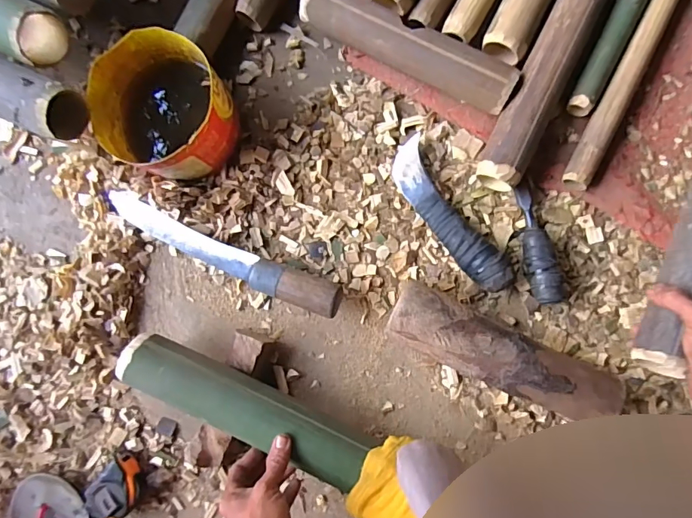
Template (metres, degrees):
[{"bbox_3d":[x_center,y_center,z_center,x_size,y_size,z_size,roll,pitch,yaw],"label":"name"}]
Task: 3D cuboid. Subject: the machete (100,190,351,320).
[{"bbox_3d":[-0.156,-0.008,0.561,0.320,0.054,0.043,24,89,5],"label":"machete"}]

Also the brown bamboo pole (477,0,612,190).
[{"bbox_3d":[0.315,-0.374,0.541,0.059,0.061,0.647,26,89,5],"label":"brown bamboo pole"}]

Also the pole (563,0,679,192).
[{"bbox_3d":[0.403,-0.369,0.539,0.031,0.034,0.629,26,89,5],"label":"pole"}]

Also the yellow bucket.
[{"bbox_3d":[-0.209,-0.178,0.546,0.141,0.096,0.157,-4,87,3],"label":"yellow bucket"}]

